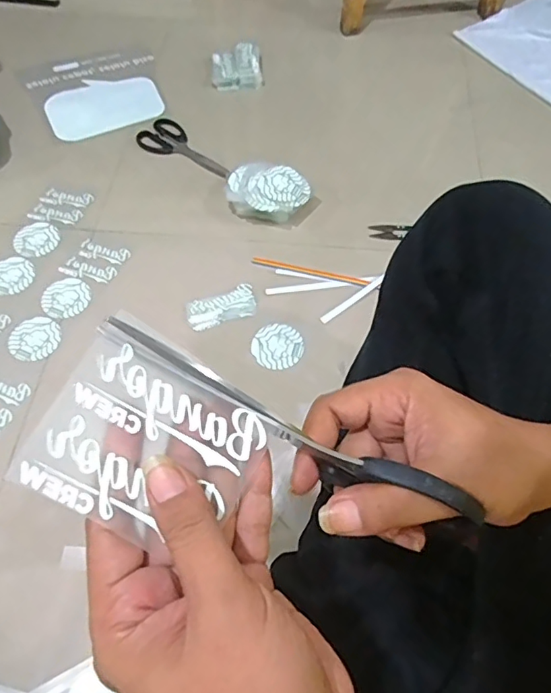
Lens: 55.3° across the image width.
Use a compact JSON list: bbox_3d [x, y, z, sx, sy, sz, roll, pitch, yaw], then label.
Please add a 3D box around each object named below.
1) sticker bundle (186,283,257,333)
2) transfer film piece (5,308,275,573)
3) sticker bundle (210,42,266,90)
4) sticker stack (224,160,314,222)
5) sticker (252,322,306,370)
[{"bbox_3d":[-0.075,-0.054,0.732,0.097,0.007,0.053,-18,62,-10],"label":"sticker bundle"},{"bbox_3d":[-0.053,0.041,0.232,0.088,0.007,0.081,34,68,-12],"label":"transfer film piece"},{"bbox_3d":[-0.075,-0.535,1.007,0.095,0.037,0.095,-6,60,-4],"label":"sticker bundle"},{"bbox_3d":[-0.011,-0.231,0.810,0.125,0.056,0.088,6,60,3],"label":"sticker stack"},{"bbox_3d":[0.003,-0.001,0.702,0.068,0.004,0.068,0,60,0],"label":"sticker"}]

